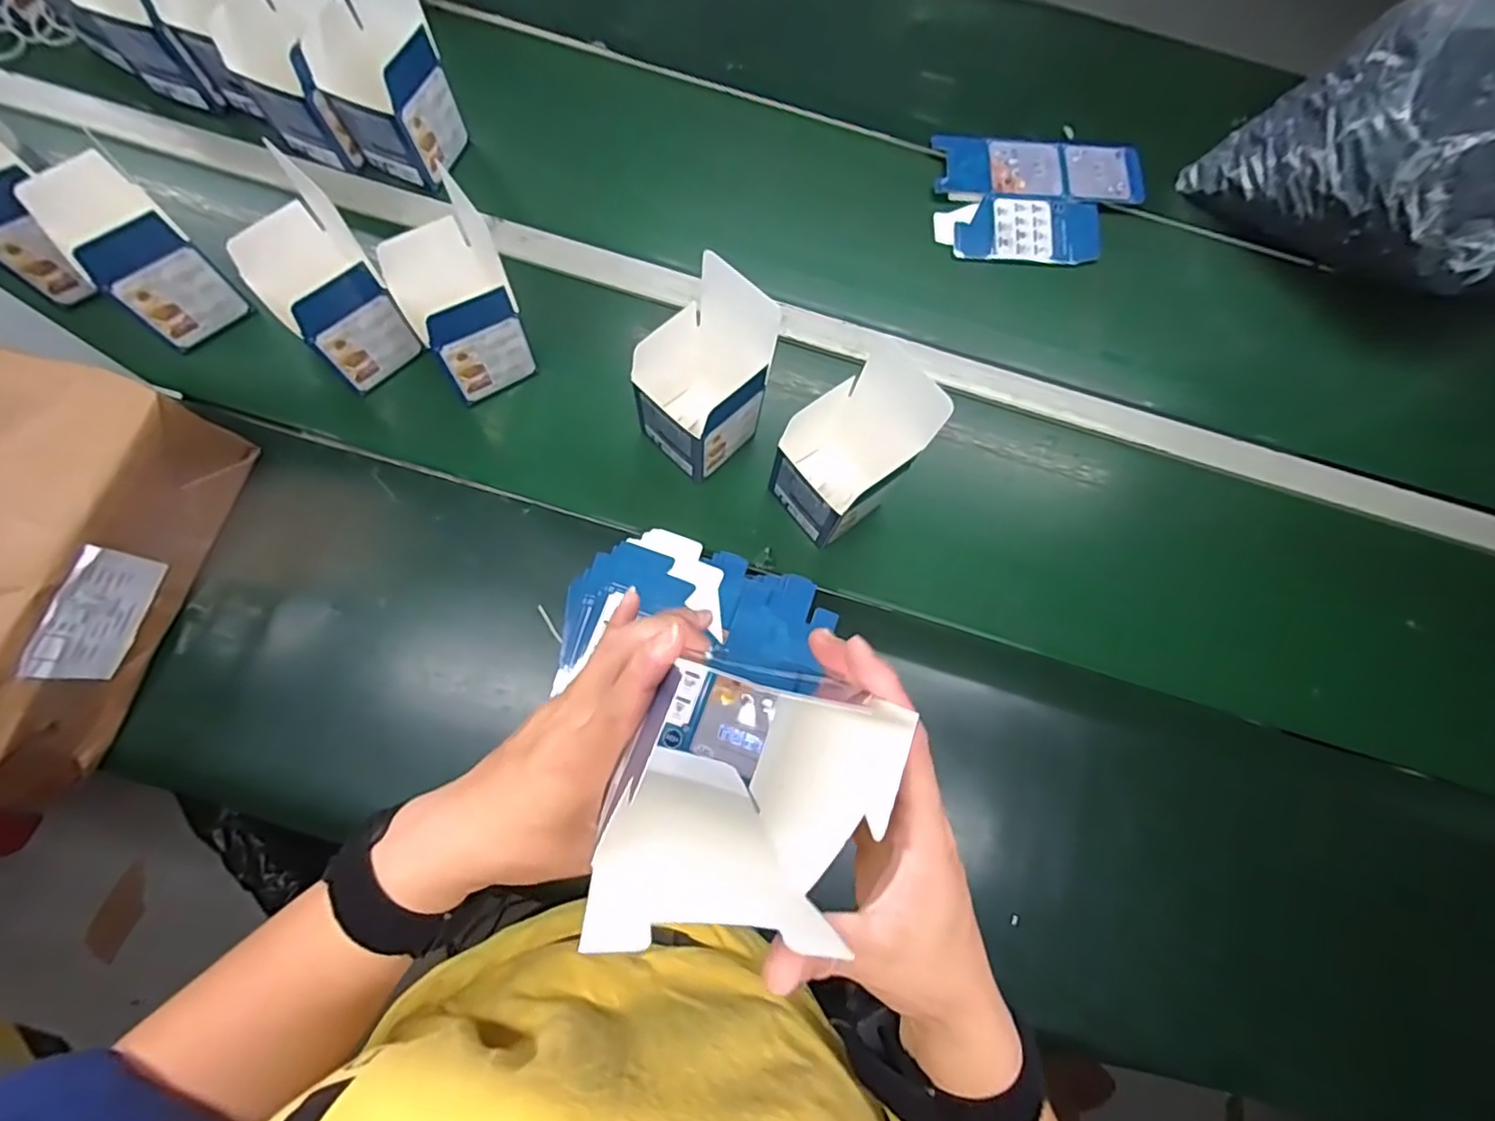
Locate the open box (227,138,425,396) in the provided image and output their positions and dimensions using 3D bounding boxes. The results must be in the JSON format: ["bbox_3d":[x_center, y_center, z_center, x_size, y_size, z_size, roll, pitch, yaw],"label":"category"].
[{"bbox_3d":[-0.373,-0.234,0.575,0.093,0.119,0.095,-43,79,-12],"label":"open box"}]

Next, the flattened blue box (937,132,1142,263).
[{"bbox_3d":[0.326,-0.406,0.717,0.229,0.009,0.149,1,83,0],"label":"flattened blue box"}]

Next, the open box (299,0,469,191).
[{"bbox_3d":[-0.350,-0.473,0.612,0.094,0.164,0.094,21,74,5],"label":"open box"}]

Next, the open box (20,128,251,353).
[{"bbox_3d":[-0.541,-0.271,0.574,0.112,0.130,0.088,41,77,10],"label":"open box"}]

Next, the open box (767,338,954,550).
[{"bbox_3d":[0.087,-0.086,0.555,0.112,0.169,0.097,-33,77,-10],"label":"open box"}]

